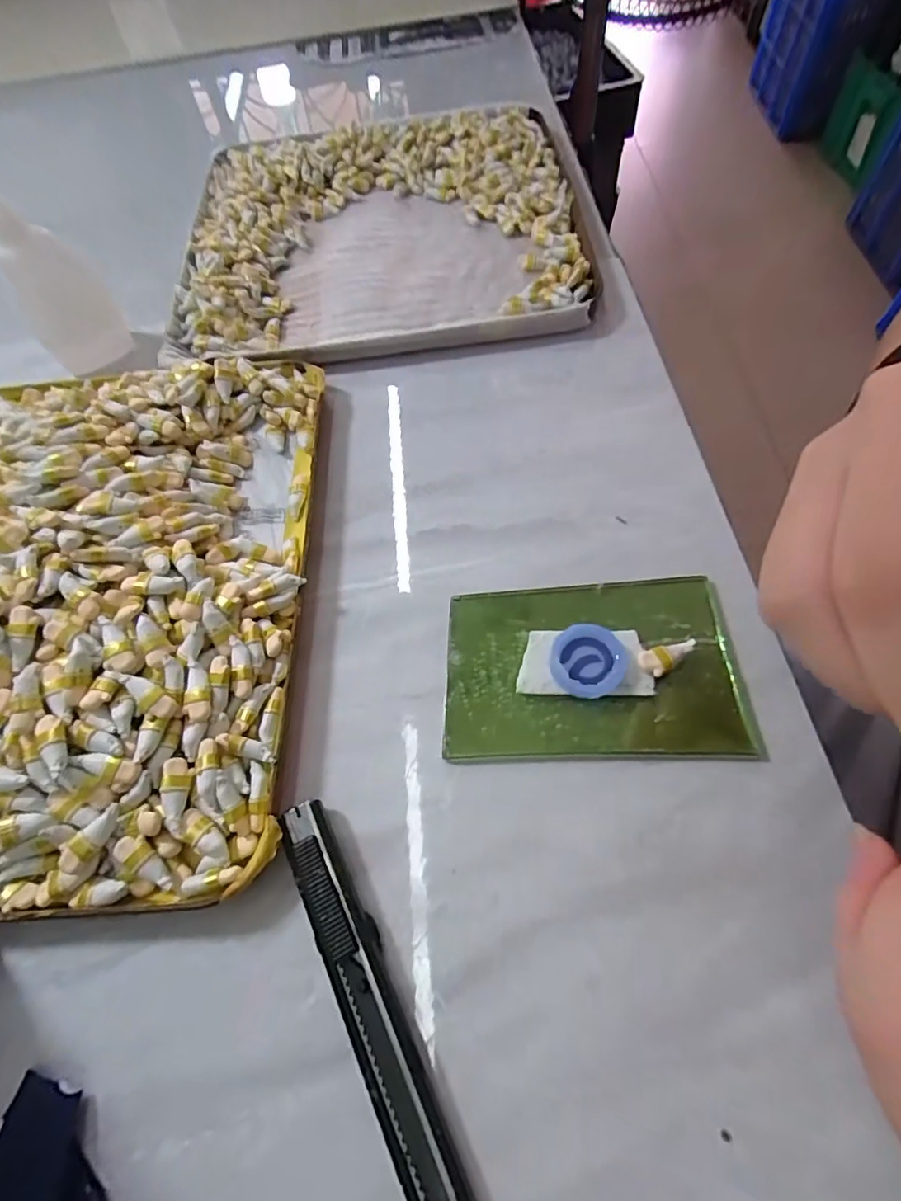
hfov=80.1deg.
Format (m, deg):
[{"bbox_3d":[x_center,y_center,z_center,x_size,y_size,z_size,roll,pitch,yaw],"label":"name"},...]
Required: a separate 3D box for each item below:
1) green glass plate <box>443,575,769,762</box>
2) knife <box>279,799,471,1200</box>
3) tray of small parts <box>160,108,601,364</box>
[{"bbox_3d":[0.052,0.022,0.197,0.106,0.010,0.067,-1,62,4],"label":"green glass plate"},{"bbox_3d":[-0.021,0.122,0.153,0.015,0.010,0.130,-27,63,-9],"label":"knife"},{"bbox_3d":[-0.045,-0.236,0.334,0.237,0.022,0.228,-5,63,-1],"label":"tray of small parts"}]

